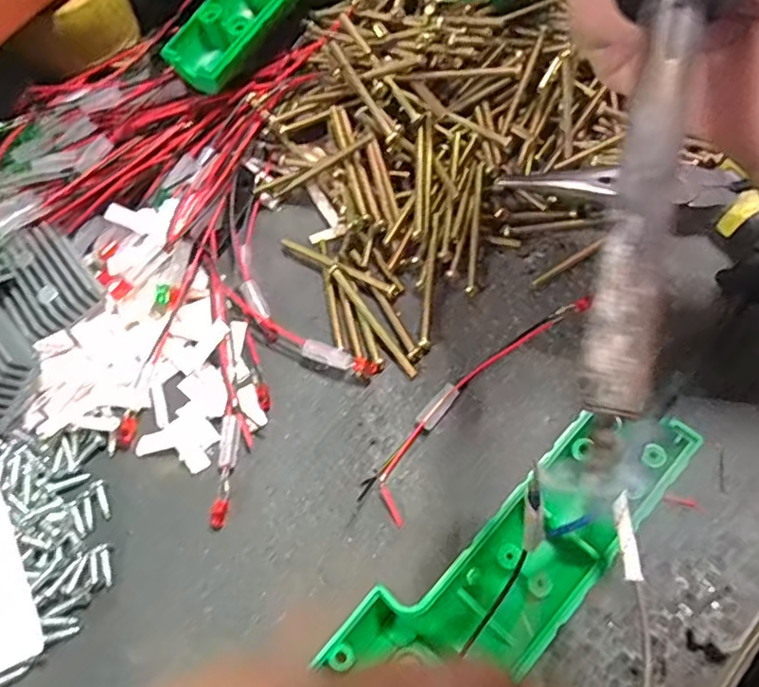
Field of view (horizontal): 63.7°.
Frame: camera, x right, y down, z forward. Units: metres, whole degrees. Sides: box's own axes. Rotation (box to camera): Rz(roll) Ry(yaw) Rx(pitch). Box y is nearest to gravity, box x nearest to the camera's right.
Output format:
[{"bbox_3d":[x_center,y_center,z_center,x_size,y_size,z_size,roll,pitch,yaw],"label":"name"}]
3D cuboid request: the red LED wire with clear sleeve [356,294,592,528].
[{"bbox_3d":[0.038,0.018,0.232,0.020,0.008,0.116,39,71,17],"label":"red LED wire with clear sleeve"}]

